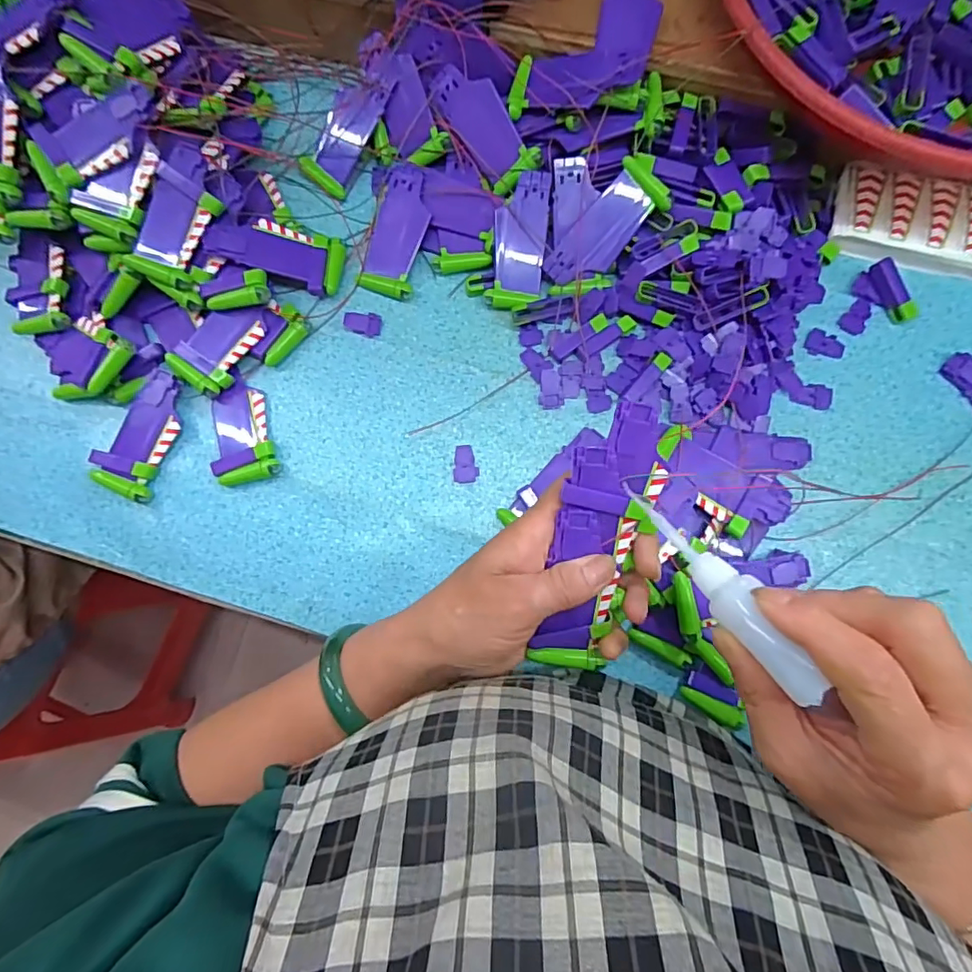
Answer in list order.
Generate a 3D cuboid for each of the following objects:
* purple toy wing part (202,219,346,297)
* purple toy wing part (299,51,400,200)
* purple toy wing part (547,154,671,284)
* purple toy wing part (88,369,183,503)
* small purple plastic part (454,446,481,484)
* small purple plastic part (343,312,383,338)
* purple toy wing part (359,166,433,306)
[{"bbox_3d":[-0.149,-0.165,0.381,0.090,0.008,0.043,8,82,-17],"label":"purple toy wing part"},{"bbox_3d":[-0.098,-0.264,0.388,0.037,0.007,0.096,33,110,-4],"label":"purple toy wing part"},{"bbox_3d":[0.080,-0.174,0.364,0.088,0.012,0.038,-42,83,15],"label":"purple toy wing part"},{"bbox_3d":[-0.244,-0.038,0.379,0.045,0.015,0.089,18,83,4],"label":"purple toy wing part"},{"bbox_3d":[-0.014,-0.016,0.375,0.018,0.004,0.027,0,82,2],"label":"small purple plastic part"},{"bbox_3d":[-0.090,-0.118,0.388,0.026,0.009,0.017,6,82,3],"label":"small purple plastic part"},{"bbox_3d":[-0.063,-0.182,0.385,0.037,0.021,0.090,13,83,4],"label":"purple toy wing part"}]

